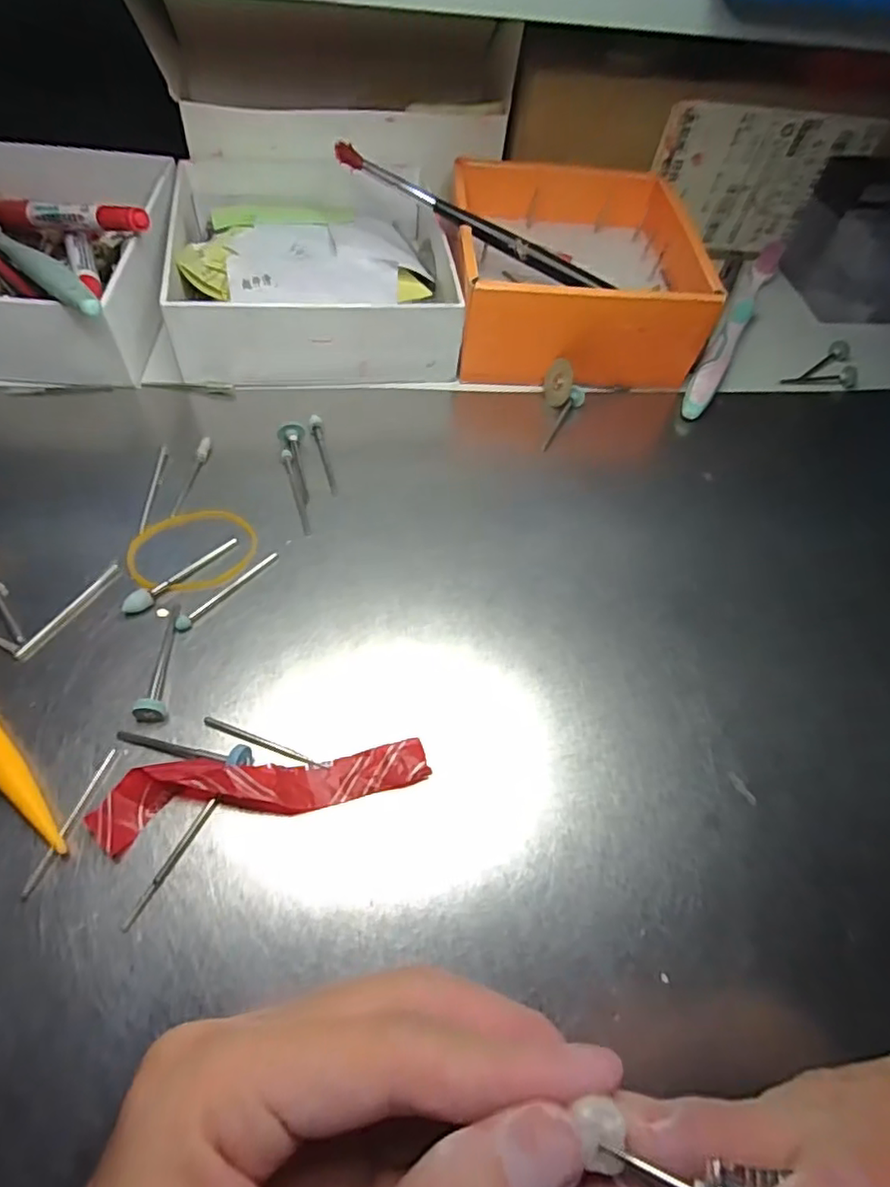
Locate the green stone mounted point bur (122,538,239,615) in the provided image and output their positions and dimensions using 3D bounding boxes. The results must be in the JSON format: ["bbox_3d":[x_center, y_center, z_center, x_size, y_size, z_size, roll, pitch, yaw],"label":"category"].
[{"bbox_3d":[-0.096,-0.007,0.223,0.005,0.006,0.047,38,56,15],"label":"green stone mounted point bur"}]

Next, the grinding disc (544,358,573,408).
[{"bbox_3d":[0.055,-0.103,0.295,0.004,0.021,0.019,-3,27,-33],"label":"grinding disc"}]

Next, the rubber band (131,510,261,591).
[{"bbox_3d":[-0.096,-0.017,0.231,0.046,0.004,0.037,-12,60,-14],"label":"rubber band"}]

